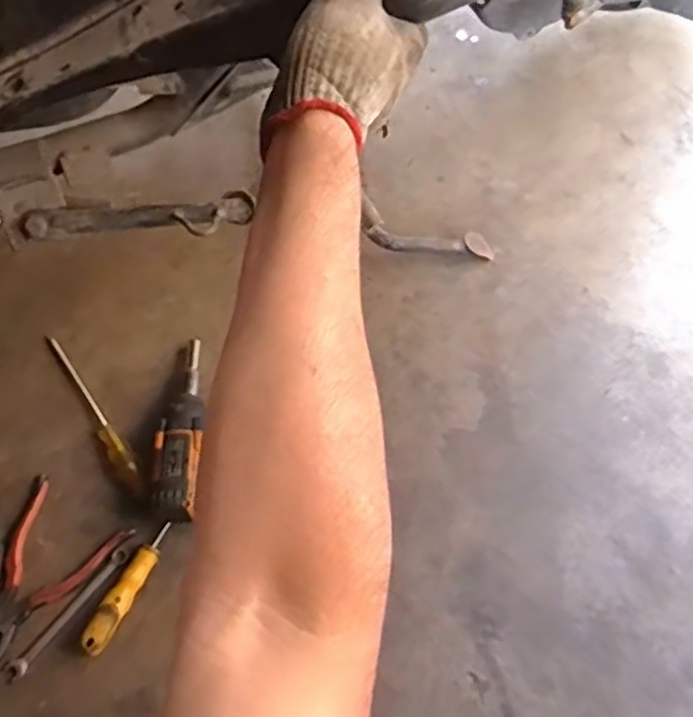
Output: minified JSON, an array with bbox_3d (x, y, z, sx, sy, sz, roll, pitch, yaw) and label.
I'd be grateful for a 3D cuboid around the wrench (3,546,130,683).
[{"bbox_3d":[-0.285,0.259,0.682,0.016,0.014,0.158,38,71,13],"label":"wrench"}]

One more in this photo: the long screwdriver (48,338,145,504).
[{"bbox_3d":[-0.288,0.064,0.763,0.023,0.027,0.236,-32,72,-14],"label":"long screwdriver"}]

